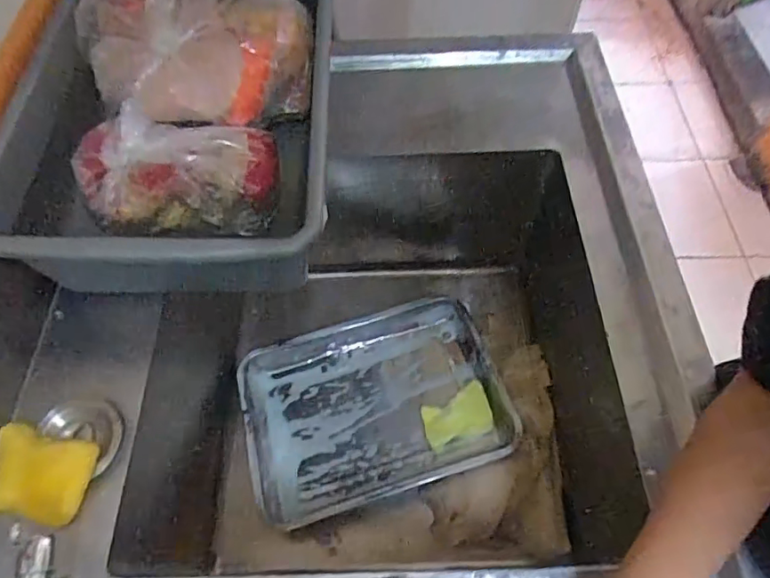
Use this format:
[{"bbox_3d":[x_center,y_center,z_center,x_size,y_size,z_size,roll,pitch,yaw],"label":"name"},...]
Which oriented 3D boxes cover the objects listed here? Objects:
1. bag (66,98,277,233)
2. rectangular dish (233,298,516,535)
[{"bbox_3d":[-0.212,-0.129,0.540,0.200,0.110,0.113,-6,61,-2],"label":"bag"},{"bbox_3d":[-0.019,0.170,0.802,0.386,0.061,0.280,-14,61,-6],"label":"rectangular dish"}]

